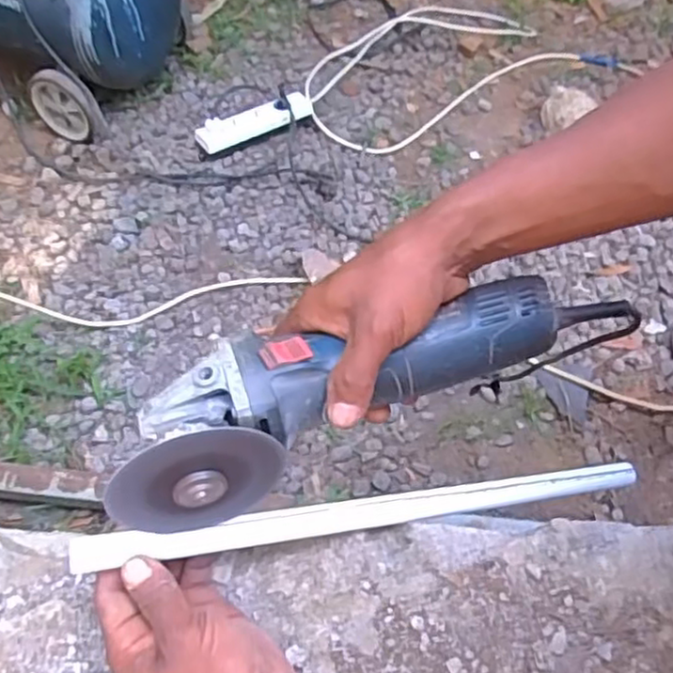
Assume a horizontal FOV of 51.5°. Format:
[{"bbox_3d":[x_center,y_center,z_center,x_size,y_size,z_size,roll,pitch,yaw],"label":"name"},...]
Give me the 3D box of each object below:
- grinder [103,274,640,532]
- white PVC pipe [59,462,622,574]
[{"bbox_3d":[0.029,0.025,0.428,0.336,0.077,0.077,-17,61,-13],"label":"grinder"},{"bbox_3d":[0.042,0.119,0.483,0.418,0.014,0.019,-2,57,-23],"label":"white PVC pipe"}]

